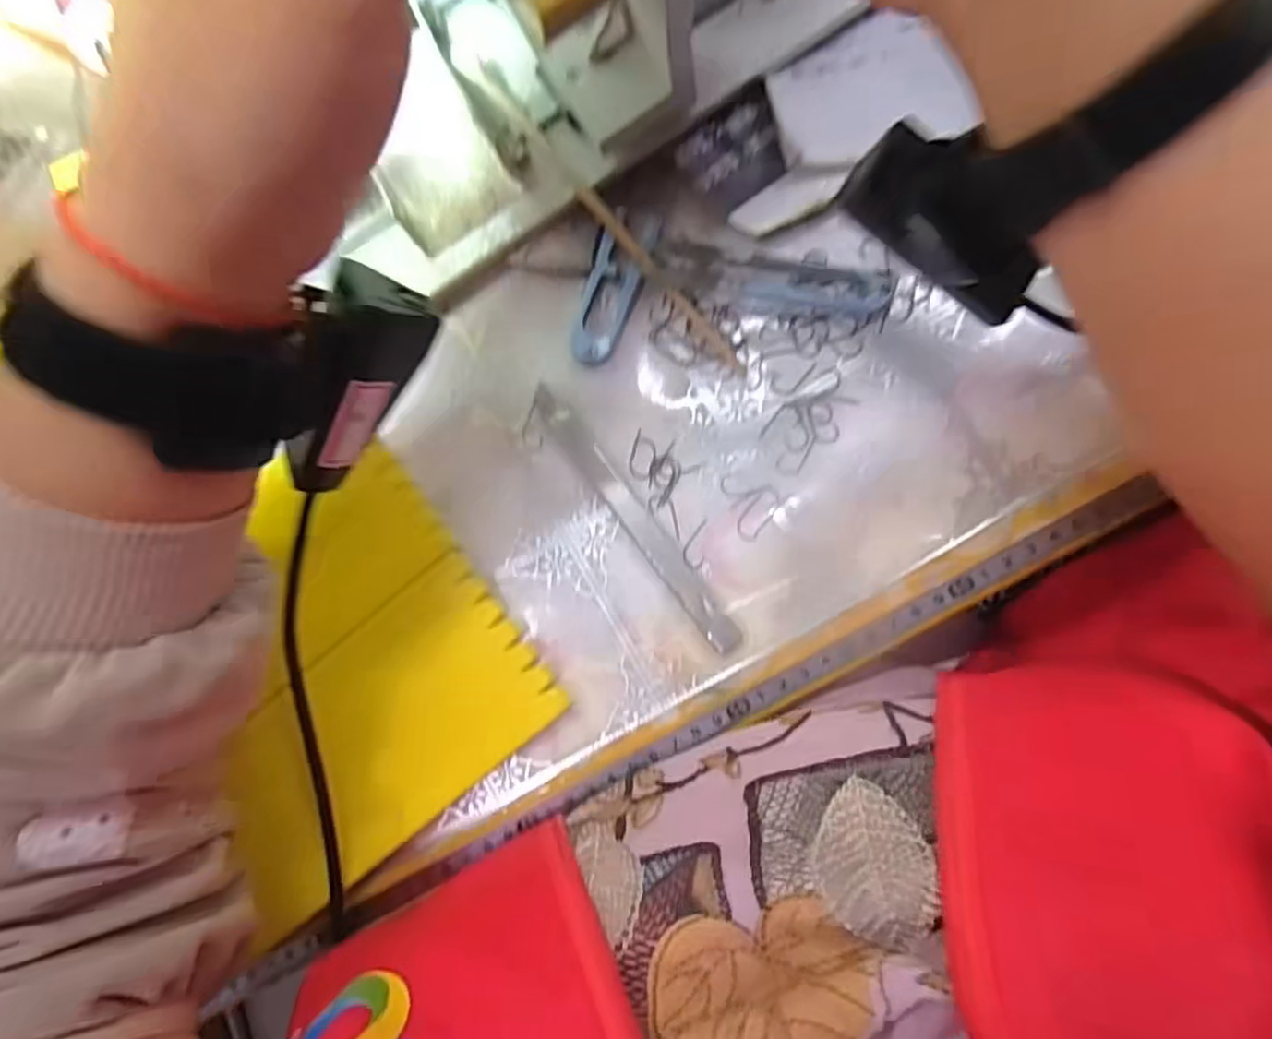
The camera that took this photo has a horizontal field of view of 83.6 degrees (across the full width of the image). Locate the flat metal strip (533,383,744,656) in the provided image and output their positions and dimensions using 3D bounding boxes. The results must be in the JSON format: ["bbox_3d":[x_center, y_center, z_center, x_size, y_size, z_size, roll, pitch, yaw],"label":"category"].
[{"bbox_3d":[-0.001,-0.001,0.297,0.014,0.005,0.132,-38,82,4],"label":"flat metal strip"}]

